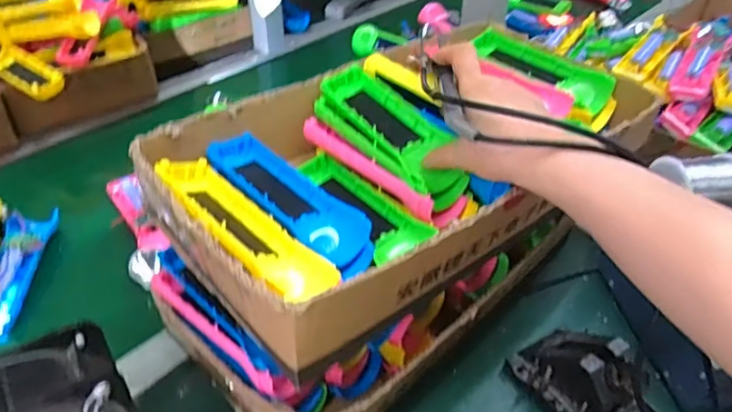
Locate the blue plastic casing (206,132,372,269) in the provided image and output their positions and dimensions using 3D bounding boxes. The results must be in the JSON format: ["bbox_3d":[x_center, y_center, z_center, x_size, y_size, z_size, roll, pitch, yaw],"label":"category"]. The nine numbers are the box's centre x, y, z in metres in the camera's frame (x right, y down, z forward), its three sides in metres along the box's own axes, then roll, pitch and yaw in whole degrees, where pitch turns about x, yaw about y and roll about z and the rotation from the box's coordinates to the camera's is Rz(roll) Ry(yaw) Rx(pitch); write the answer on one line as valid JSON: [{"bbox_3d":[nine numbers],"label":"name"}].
[{"bbox_3d":[-0.063,-0.007,0.438,0.053,0.027,0.153,-27,49,-30],"label":"blue plastic casing"}]

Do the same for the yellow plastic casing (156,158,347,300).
[{"bbox_3d":[-0.085,0.010,0.377,0.154,0.047,0.030,36,86,33],"label":"yellow plastic casing"}]

